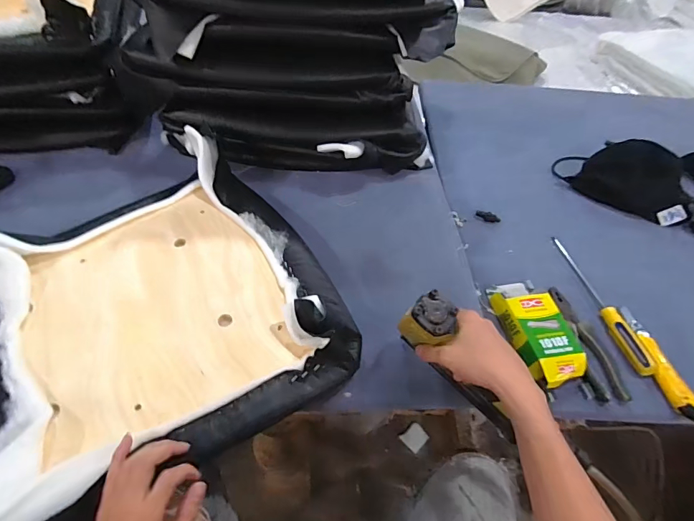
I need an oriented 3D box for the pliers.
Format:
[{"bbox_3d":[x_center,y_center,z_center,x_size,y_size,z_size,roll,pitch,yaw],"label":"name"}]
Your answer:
[{"bbox_3d":[0.363,0.122,0.635,0.053,0.026,0.189,-3,49,-8],"label":"pliers"}]

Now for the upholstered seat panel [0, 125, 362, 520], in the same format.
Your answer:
[{"bbox_3d":[-0.272,0.049,0.556,0.458,0.096,0.449,-22,52,-26],"label":"upholstered seat panel"}]

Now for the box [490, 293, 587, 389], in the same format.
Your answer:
[{"bbox_3d":[0.293,0.107,0.624,0.086,0.032,0.155,-7,50,-11],"label":"box"}]

